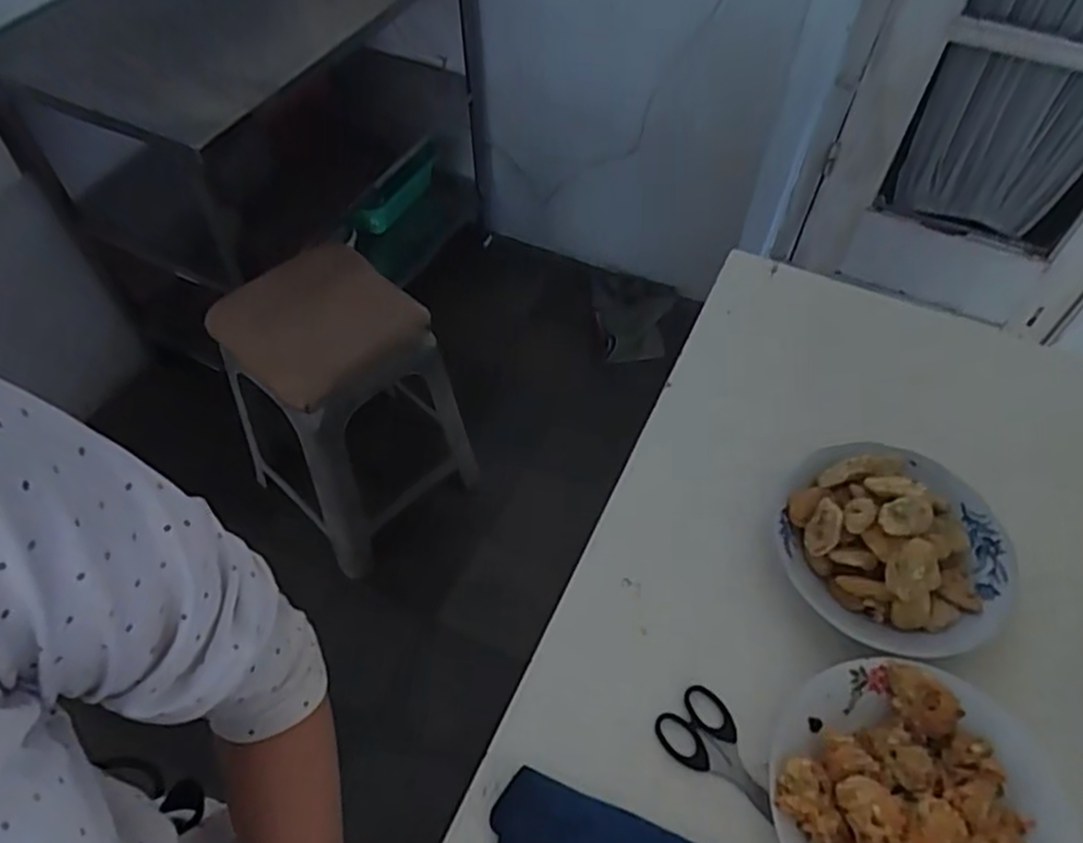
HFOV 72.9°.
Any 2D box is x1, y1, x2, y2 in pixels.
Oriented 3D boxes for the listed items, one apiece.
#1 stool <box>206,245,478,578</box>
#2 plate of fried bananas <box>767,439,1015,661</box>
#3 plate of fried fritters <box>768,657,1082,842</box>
[{"bbox_3d":[-0.345,-0.027,1.319,0.313,0.469,0.300,38,61,24],"label":"stool"},{"bbox_3d":[0.303,0.095,0.615,0.196,0.059,0.186,1,53,-1],"label":"plate of fried bananas"},{"bbox_3d":[0.271,0.264,0.502,0.214,0.058,0.195,1,53,-1],"label":"plate of fried fritters"}]

